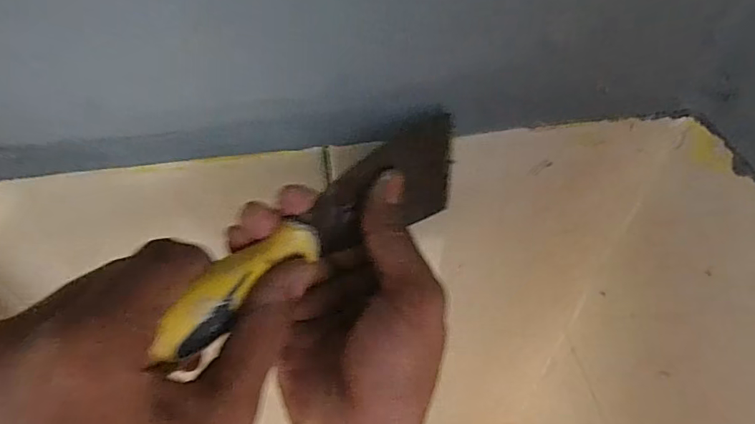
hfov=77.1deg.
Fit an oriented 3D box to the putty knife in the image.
[{"bbox_3d":[-0.024,0.010,0.219,0.022,0.058,0.165,35,54,29],"label":"putty knife"}]

